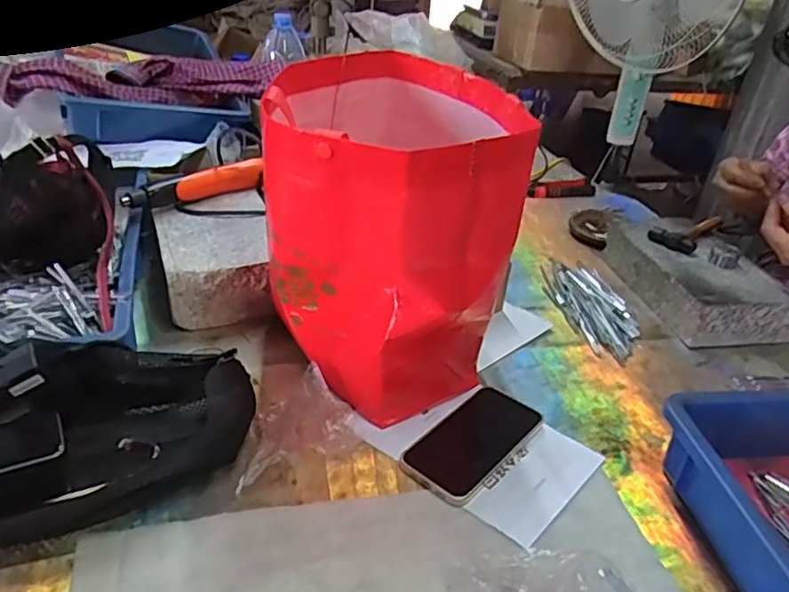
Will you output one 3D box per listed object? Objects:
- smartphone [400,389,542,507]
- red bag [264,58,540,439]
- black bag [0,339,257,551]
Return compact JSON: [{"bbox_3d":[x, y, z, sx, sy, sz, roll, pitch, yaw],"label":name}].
[{"bbox_3d":[0.074,0.139,0.579,0.076,0.013,0.148,28,40,33],"label":"smartphone"},{"bbox_3d":[0.005,-0.055,0.608,0.215,0.299,0.234,7,33,6],"label":"red bag"},{"bbox_3d":[-0.260,0.108,0.515,0.277,0.091,0.136,-16,37,-27],"label":"black bag"}]

